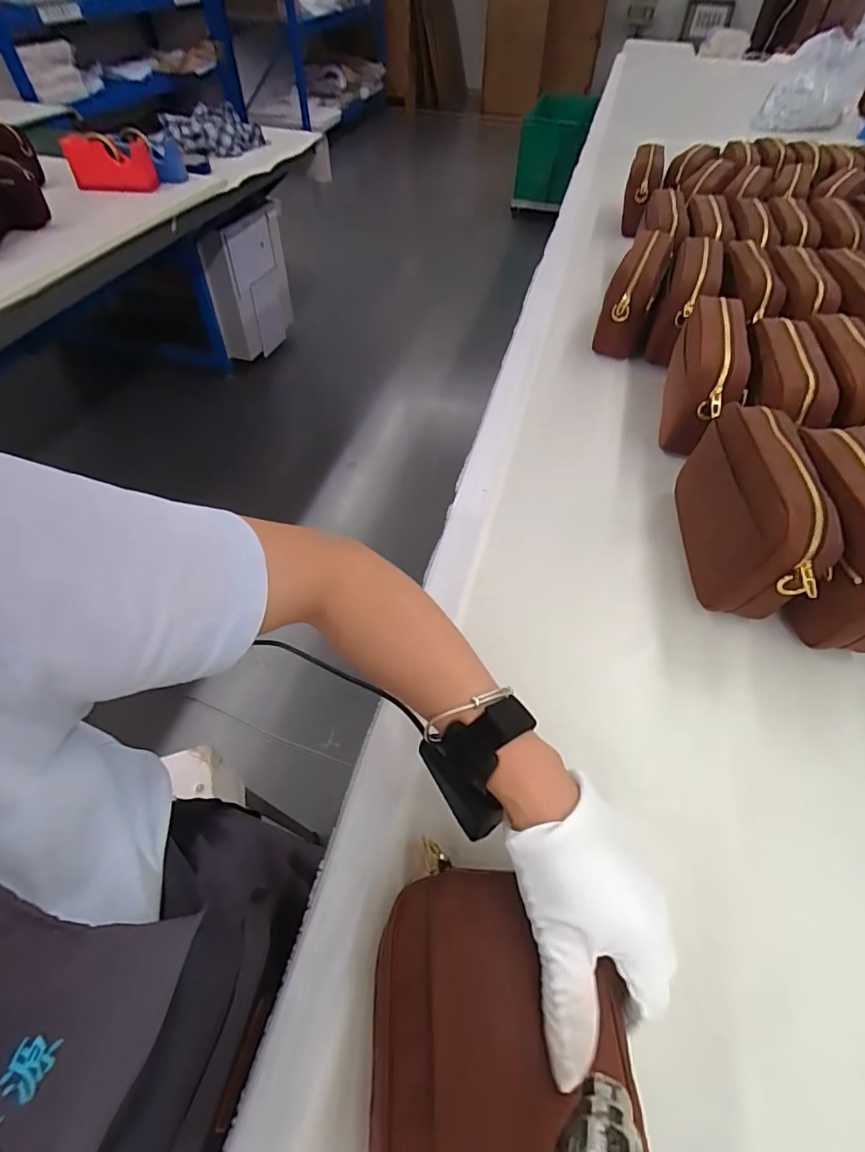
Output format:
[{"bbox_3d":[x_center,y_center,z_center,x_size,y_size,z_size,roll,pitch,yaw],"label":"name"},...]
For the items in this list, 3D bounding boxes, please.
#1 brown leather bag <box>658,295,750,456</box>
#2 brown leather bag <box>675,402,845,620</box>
[{"bbox_3d":[0.333,-0.247,0.626,0.068,0.113,0.221,17,54,12],"label":"brown leather bag"},{"bbox_3d":[0.298,-0.062,0.477,0.076,0.118,0.203,5,53,3],"label":"brown leather bag"}]

